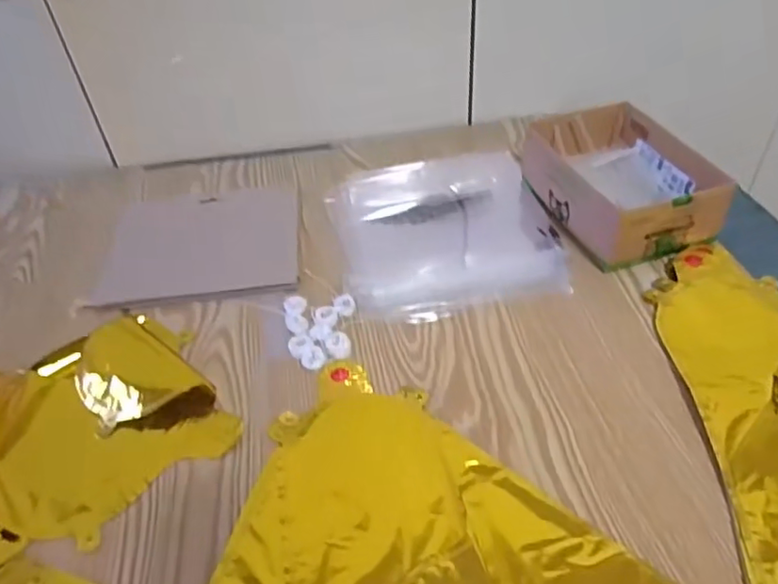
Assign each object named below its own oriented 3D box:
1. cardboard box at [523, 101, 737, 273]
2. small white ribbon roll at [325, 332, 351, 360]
[{"bbox_3d":[0.236,-0.113,0.606,0.137,0.062,0.183,-15,43,-11],"label":"cardboard box"},{"bbox_3d":[-0.043,0.044,0.506,0.021,0.009,0.023,-6,42,-2],"label":"small white ribbon roll"}]

